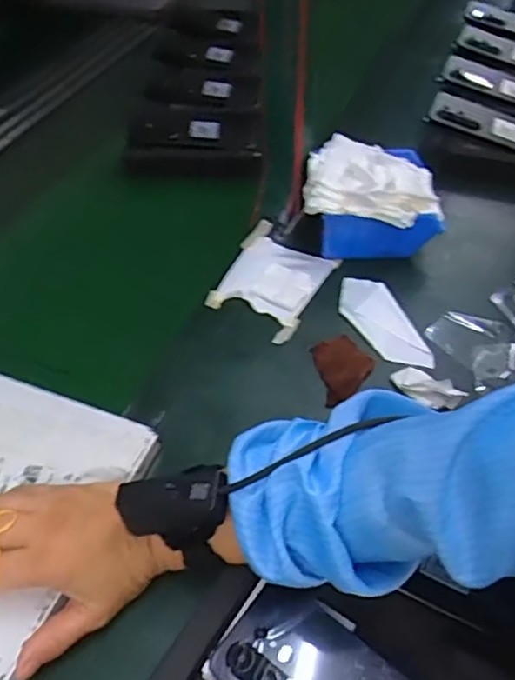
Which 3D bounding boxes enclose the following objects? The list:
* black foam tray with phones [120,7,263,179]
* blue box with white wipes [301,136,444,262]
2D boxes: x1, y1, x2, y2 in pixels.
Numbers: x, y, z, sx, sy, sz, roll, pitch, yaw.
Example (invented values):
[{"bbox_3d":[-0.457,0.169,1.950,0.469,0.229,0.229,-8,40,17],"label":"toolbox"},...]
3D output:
[{"bbox_3d":[-0.087,-0.394,0.939,0.182,0.053,0.450,-1,48,1],"label":"black foam tray with phones"},{"bbox_3d":[0.125,-0.157,0.680,0.143,0.091,0.130,2,48,1],"label":"blue box with white wipes"}]

